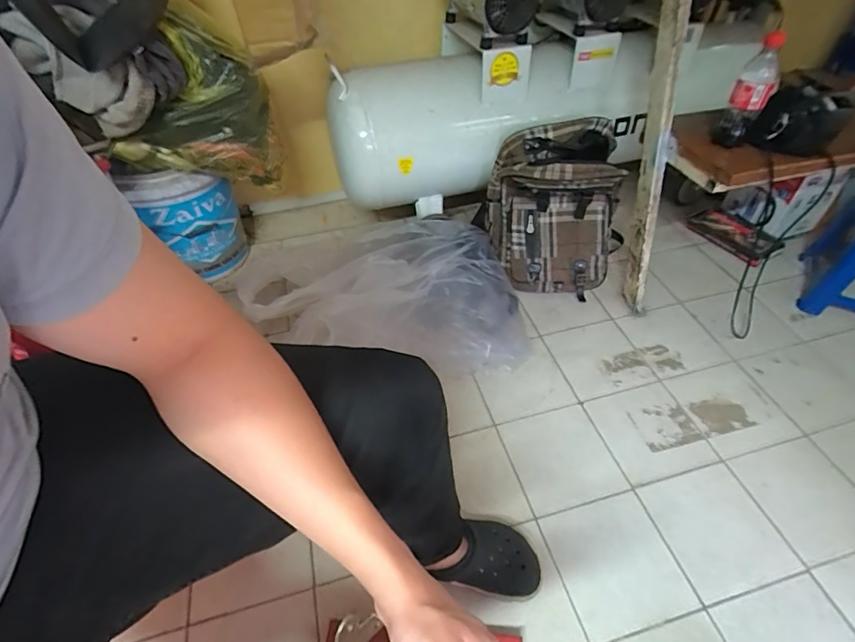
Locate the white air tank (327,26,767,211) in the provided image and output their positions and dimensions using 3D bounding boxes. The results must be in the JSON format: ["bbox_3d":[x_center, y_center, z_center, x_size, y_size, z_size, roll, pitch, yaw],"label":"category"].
[{"bbox_3d":[0.314,-0.507,1.133,1.070,0.308,0.269,-9,47,-7],"label":"white air tank"}]

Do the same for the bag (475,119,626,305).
[{"bbox_3d":[0.307,-0.254,1.109,0.307,0.378,0.200,0,47,2],"label":"bag"}]

